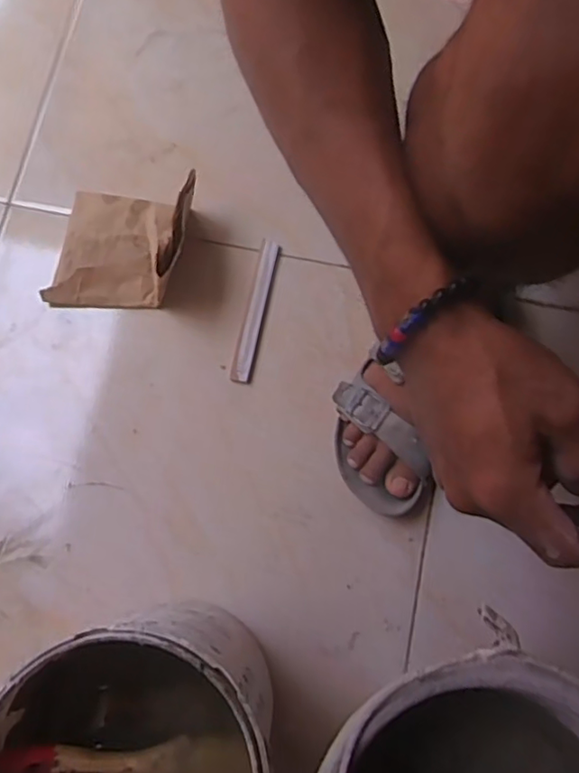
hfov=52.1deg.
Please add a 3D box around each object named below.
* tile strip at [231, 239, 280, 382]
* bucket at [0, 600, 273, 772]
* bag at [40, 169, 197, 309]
[{"bbox_3d":[-0.035,-0.081,0.610,0.019,0.010,0.153,12,78,3],"label":"tile strip"},{"bbox_3d":[-0.102,0.258,0.436,0.173,0.189,0.169,0,76,0],"label":"bucket"},{"bbox_3d":[-0.170,-0.149,0.589,0.139,0.087,0.127,7,78,2],"label":"bag"}]

